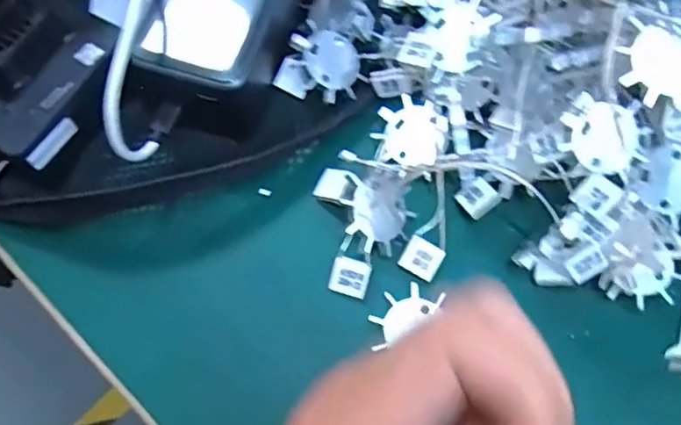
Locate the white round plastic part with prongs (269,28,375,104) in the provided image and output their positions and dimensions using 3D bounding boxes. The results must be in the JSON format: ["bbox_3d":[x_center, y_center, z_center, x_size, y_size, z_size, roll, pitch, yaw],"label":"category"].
[{"bbox_3d":[-0.010,-0.071,0.301,0.039,0.020,0.033,35,73,-19],"label":"white round plastic part with prongs"}]

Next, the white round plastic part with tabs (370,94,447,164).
[{"bbox_3d":[0.033,-0.039,0.289,0.032,0.011,0.031,12,68,5],"label":"white round plastic part with tabs"}]

